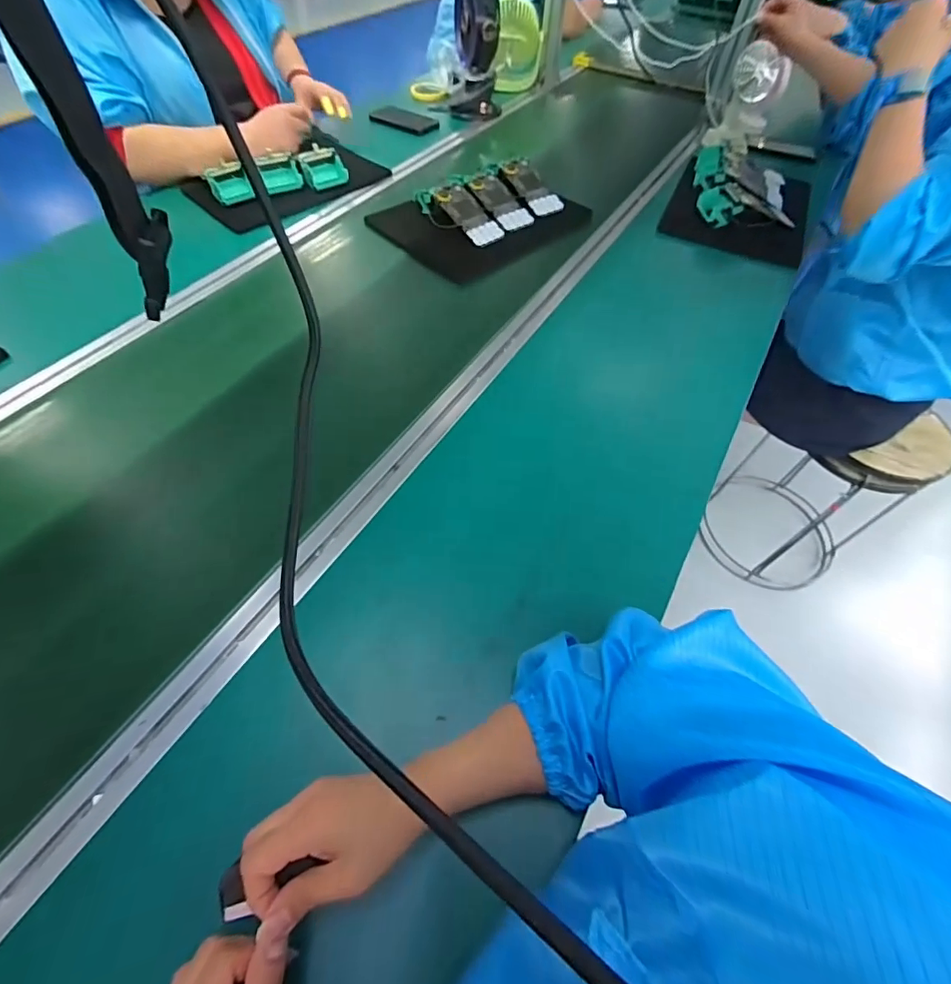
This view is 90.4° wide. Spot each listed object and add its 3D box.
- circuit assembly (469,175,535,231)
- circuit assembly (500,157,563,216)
[{"bbox_3d":[0.046,-0.529,0.859,0.072,0.013,0.130,-37,87,-25],"label":"circuit assembly"},{"bbox_3d":[0.111,-0.590,0.907,0.085,0.014,0.139,-29,79,-21],"label":"circuit assembly"}]

